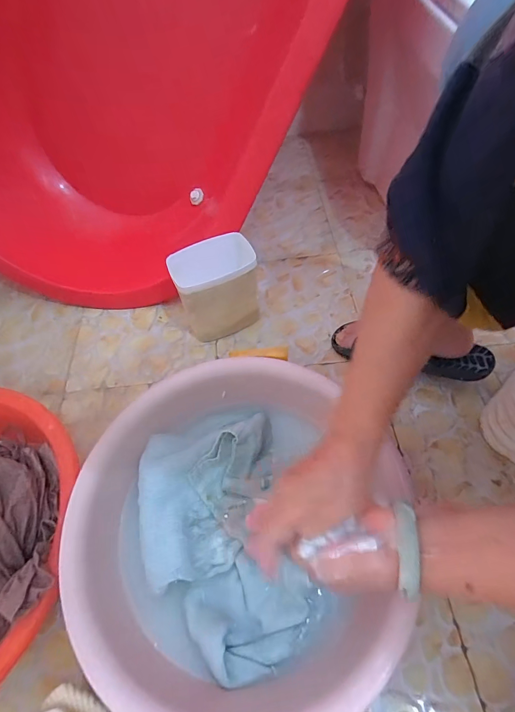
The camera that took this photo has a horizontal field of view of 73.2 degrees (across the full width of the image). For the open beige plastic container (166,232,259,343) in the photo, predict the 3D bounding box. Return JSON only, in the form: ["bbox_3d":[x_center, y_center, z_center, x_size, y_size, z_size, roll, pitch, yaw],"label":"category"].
[{"bbox_3d":[-0.076,-0.124,0.670,0.151,0.171,0.095,-23,60,-11],"label":"open beige plastic container"}]

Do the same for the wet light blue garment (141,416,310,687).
[{"bbox_3d":[-0.049,0.221,0.433,0.176,0.049,0.280,-11,58,-4],"label":"wet light blue garment"}]

